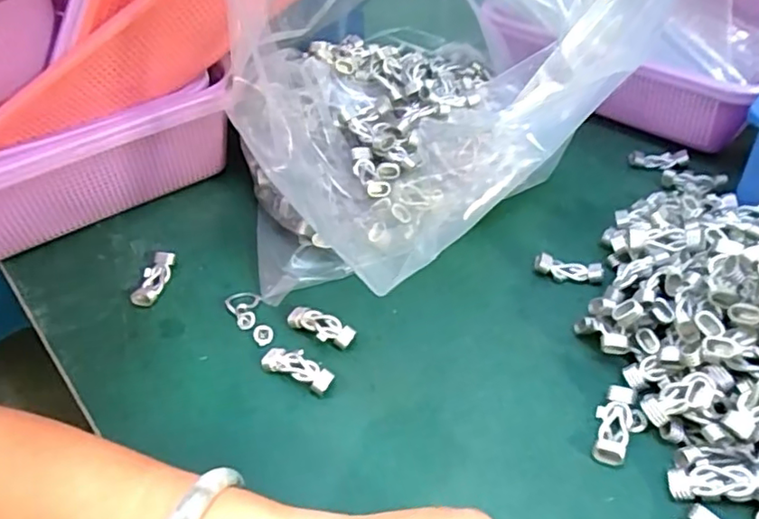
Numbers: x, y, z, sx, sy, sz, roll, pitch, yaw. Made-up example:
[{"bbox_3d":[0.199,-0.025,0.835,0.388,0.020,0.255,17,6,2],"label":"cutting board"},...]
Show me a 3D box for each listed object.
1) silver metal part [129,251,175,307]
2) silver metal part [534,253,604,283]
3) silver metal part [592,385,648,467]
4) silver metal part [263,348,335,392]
[{"bbox_3d":[-0.161,0.014,0.428,0.018,0.013,0.042,5,44,10],"label":"silver metal part"},{"bbox_3d":[0.129,0.006,0.415,0.044,0.013,0.014,8,45,13],"label":"silver metal part"},{"bbox_3d":[0.128,0.089,0.326,0.024,0.012,0.044,23,50,26],"label":"silver metal part"},{"bbox_3d":[-0.049,0.066,0.365,0.045,0.009,0.016,17,48,22],"label":"silver metal part"}]

